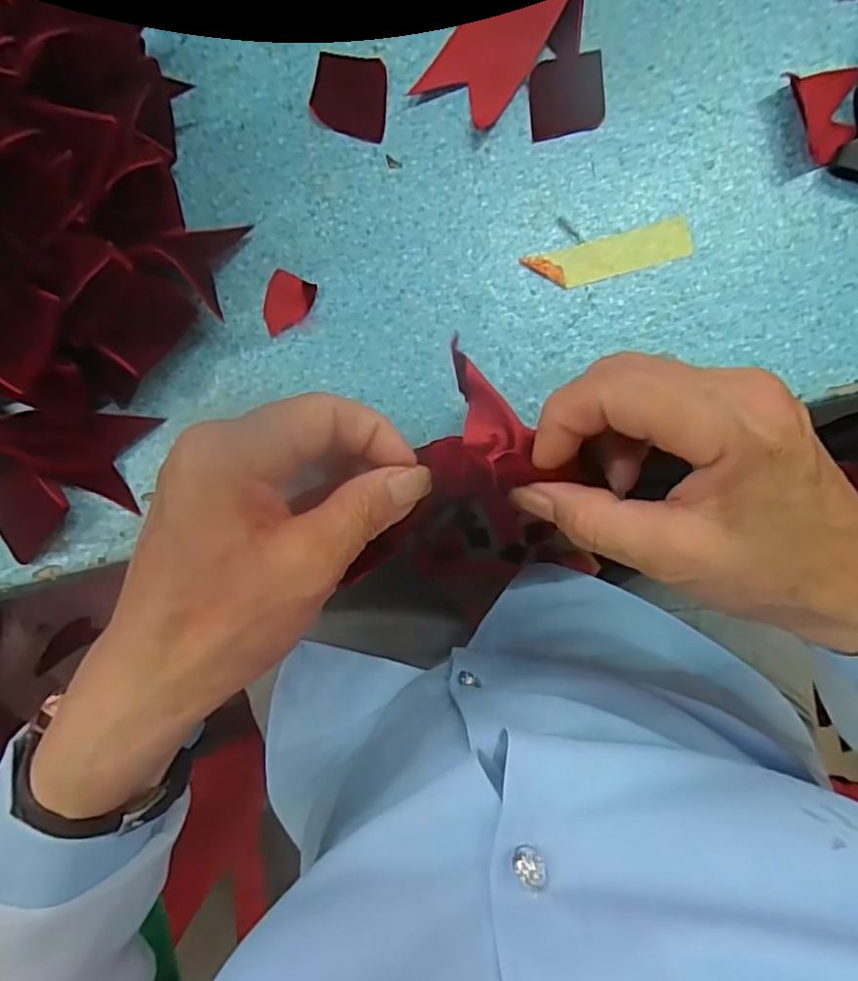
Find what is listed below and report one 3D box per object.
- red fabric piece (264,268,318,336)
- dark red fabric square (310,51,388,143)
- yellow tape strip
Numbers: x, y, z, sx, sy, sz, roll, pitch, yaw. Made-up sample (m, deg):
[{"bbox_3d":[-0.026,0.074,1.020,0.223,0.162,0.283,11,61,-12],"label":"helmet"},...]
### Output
[{"bbox_3d":[-0.064,-0.083,0.269,0.021,0.004,0.027,24,90,2],"label":"red fabric piece"},{"bbox_3d":[-0.035,-0.177,0.270,0.035,0.004,0.034,12,90,2],"label":"dark red fabric square"},{"bbox_3d":[0.080,-0.103,0.265,0.071,0.004,0.018,-15,89,2],"label":"yellow tape strip"}]

